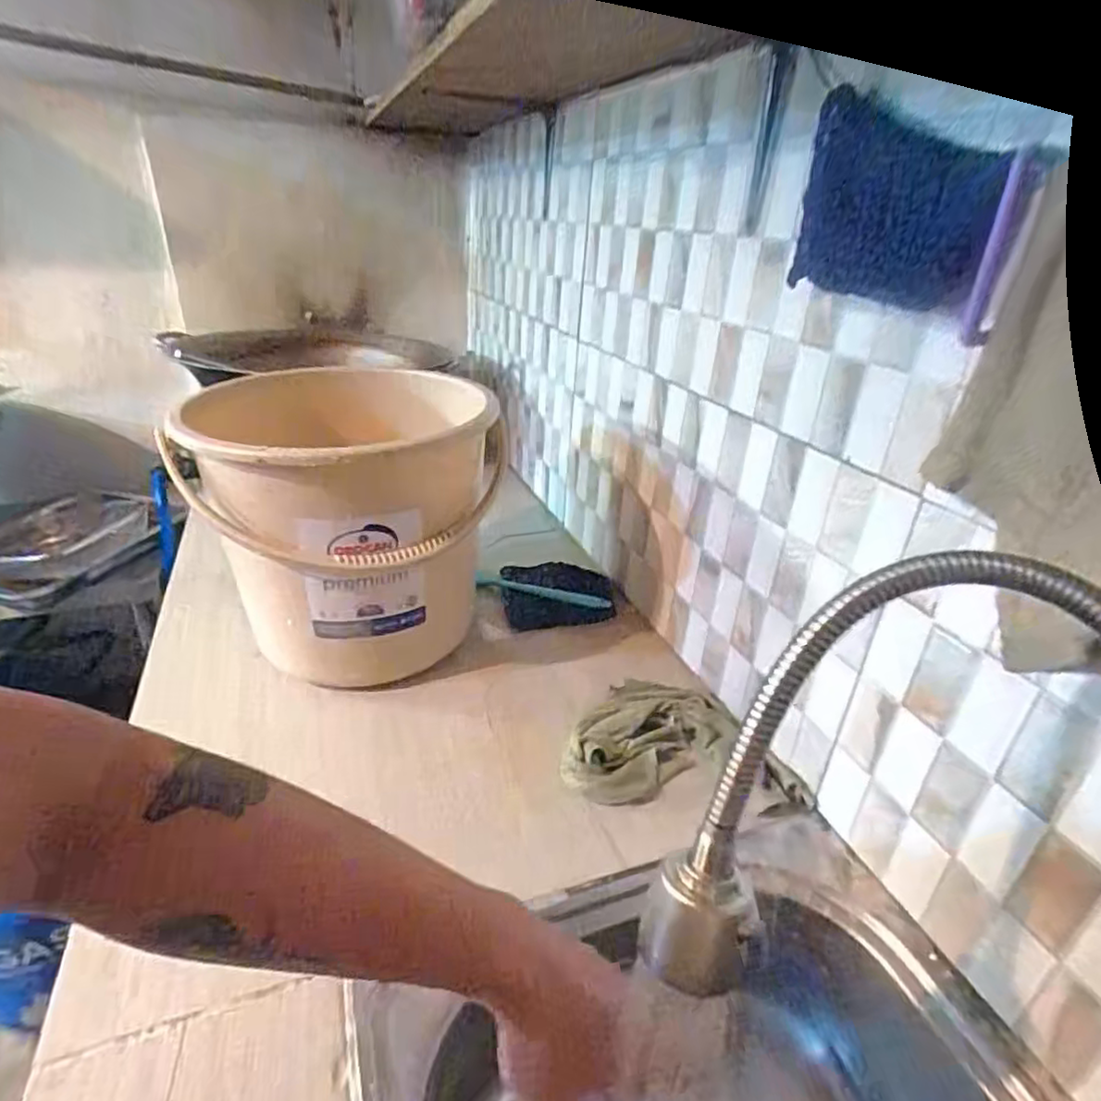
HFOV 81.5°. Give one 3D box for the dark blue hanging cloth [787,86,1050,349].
[{"bbox_3d":[0.211,-0.205,0.387,0.020,0.110,0.168,-16,39,-19],"label":"dark blue hanging cloth"}]

